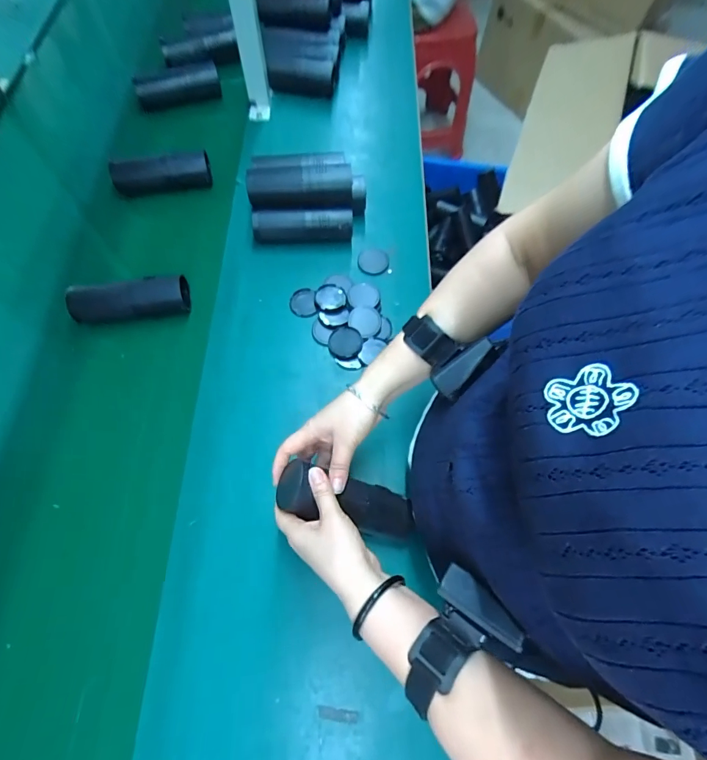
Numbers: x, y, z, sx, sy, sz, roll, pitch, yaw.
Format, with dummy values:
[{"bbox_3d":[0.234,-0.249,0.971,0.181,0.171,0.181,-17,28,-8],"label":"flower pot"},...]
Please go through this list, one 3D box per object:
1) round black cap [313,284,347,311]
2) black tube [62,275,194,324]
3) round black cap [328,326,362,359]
[{"bbox_3d":[-0.037,-0.129,0.639,0.047,0.007,0.050,1,67,-2],"label":"round black cap"},{"bbox_3d":[-0.337,-0.119,0.611,0.170,0.048,0.054,-8,67,-6],"label":"black tube"},{"bbox_3d":[-0.013,-0.057,0.606,0.048,0.006,0.049,1,67,-2],"label":"round black cap"}]

